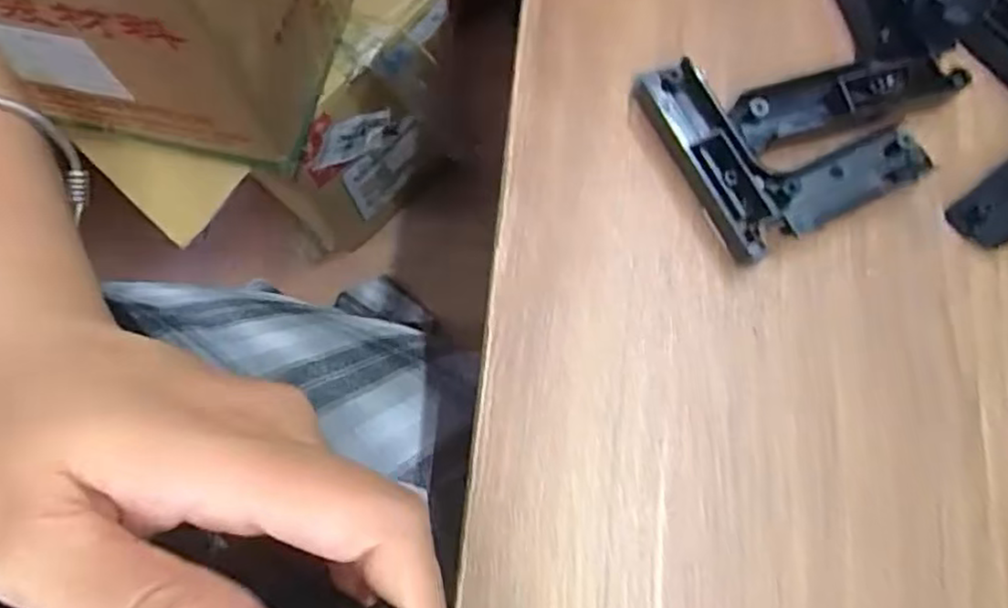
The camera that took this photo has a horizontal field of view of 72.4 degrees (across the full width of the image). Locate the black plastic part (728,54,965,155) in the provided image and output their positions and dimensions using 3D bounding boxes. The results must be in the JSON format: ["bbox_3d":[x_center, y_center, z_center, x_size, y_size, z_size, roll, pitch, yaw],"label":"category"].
[{"bbox_3d":[0.115,-0.069,0.229,0.074,0.008,0.021,-14,75,-3],"label":"black plastic part"}]

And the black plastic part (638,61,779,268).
[{"bbox_3d":[0.069,-0.047,0.226,0.020,0.013,0.070,-24,76,-5],"label":"black plastic part"}]

